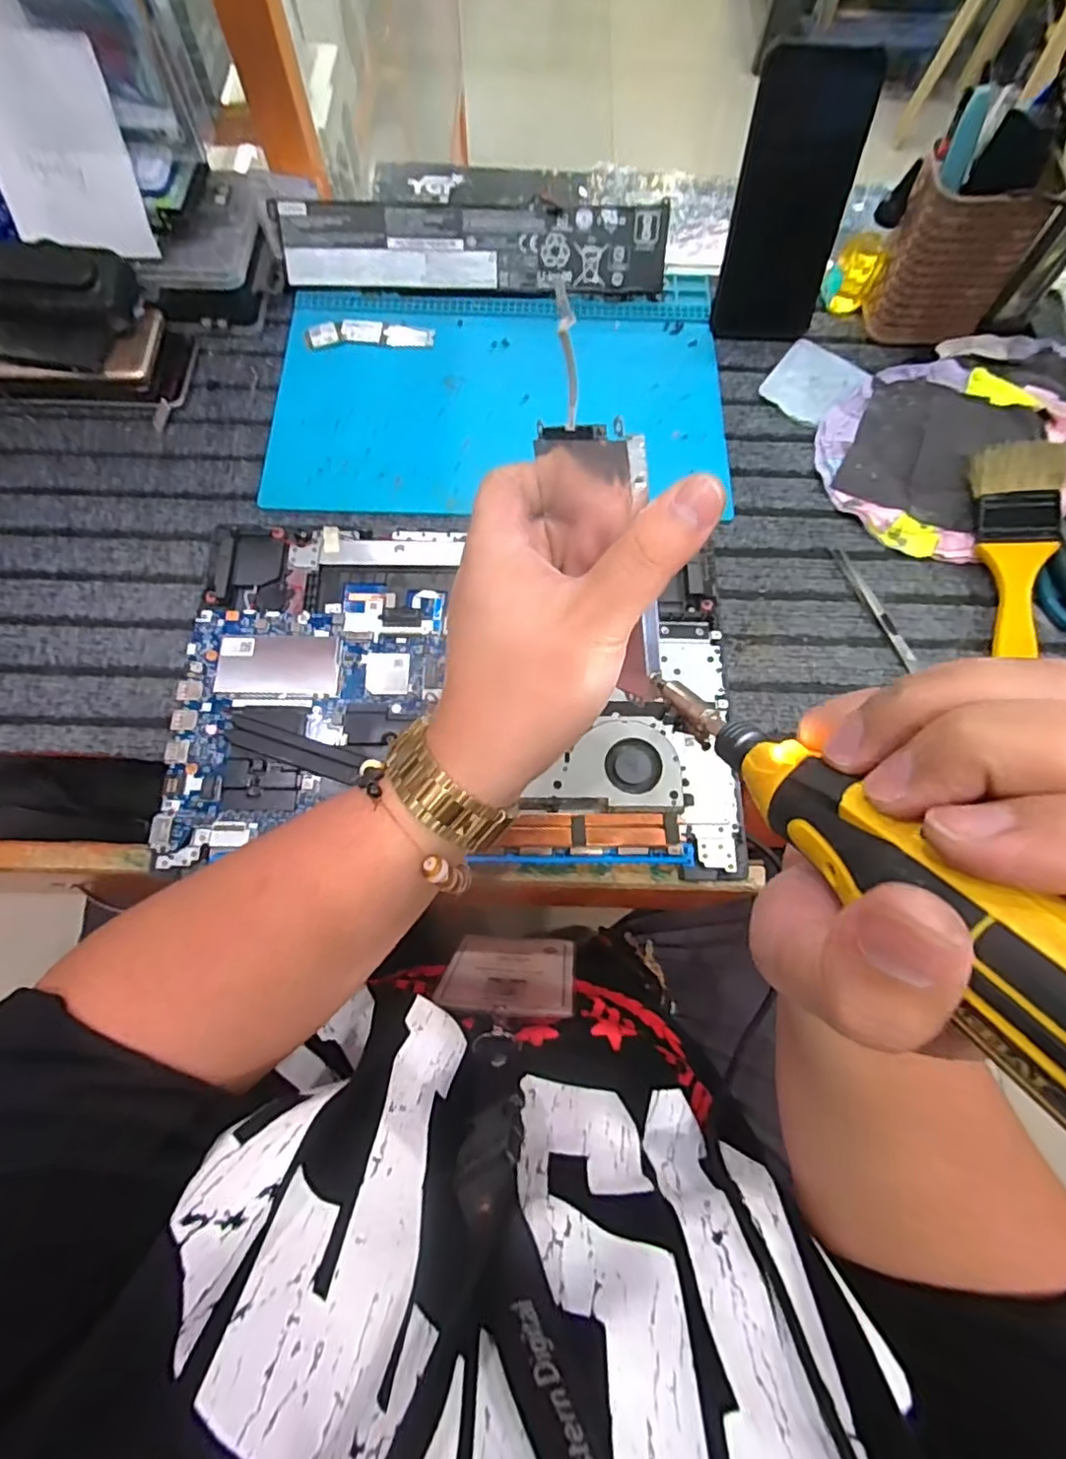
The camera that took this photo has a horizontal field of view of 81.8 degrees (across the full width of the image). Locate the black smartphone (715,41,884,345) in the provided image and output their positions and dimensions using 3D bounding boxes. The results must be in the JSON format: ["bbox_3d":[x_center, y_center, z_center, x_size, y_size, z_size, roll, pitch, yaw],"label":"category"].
[{"bbox_3d":[0.190,-0.385,0.456,0.080,0.161,0.010,2,46,0],"label":"black smartphone"}]

